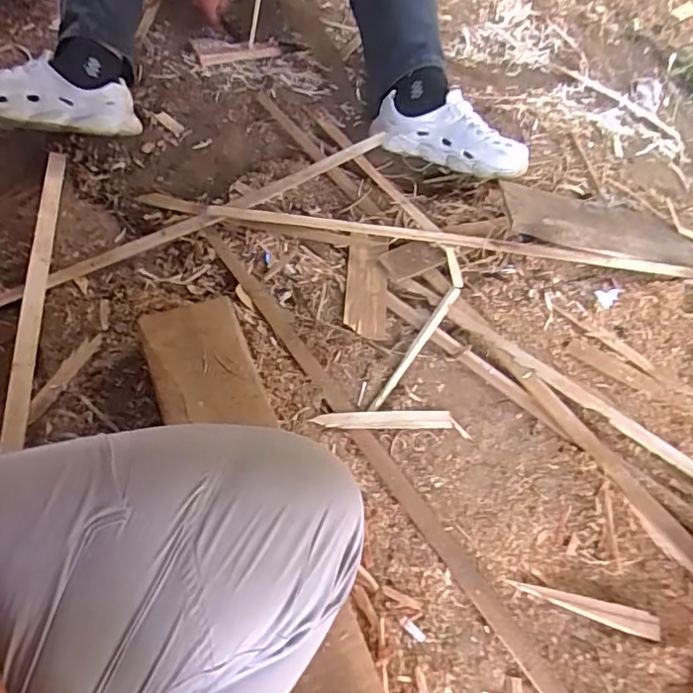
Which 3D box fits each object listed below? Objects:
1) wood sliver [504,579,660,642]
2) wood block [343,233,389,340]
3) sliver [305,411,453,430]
[{"bbox_3d":[0.259,0.280,0.614,0.163,0.006,0.026,17,55,10],"label":"wood sliver"},{"bbox_3d":[0.030,-0.090,0.816,0.060,0.009,0.173,4,63,1],"label":"wood block"},{"bbox_3d":[0.046,0.092,0.704,0.174,0.009,0.023,-1,55,-6],"label":"sliver"}]

